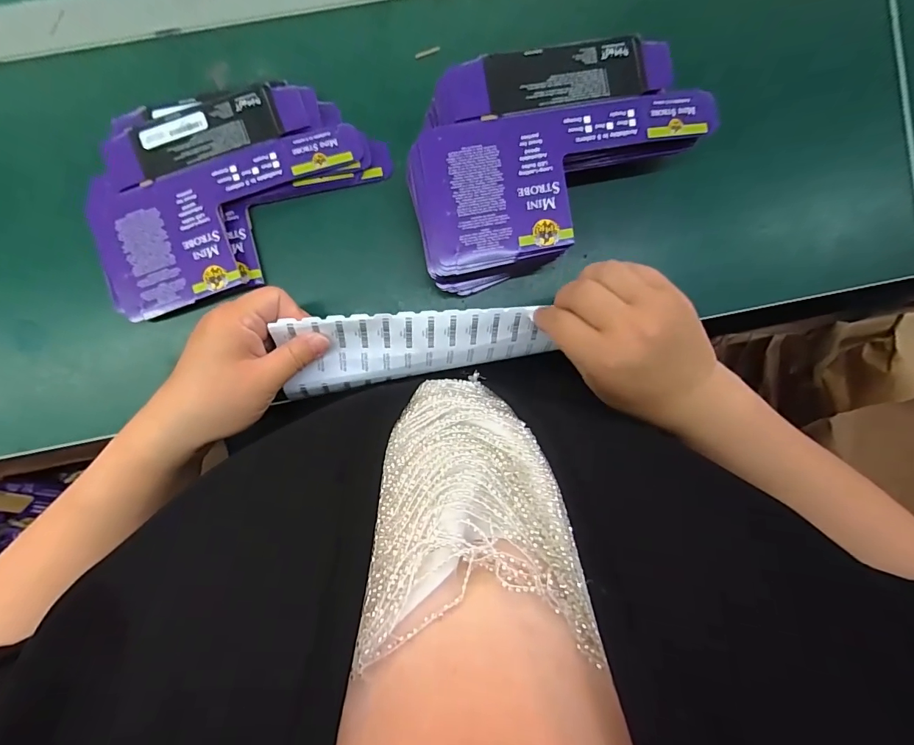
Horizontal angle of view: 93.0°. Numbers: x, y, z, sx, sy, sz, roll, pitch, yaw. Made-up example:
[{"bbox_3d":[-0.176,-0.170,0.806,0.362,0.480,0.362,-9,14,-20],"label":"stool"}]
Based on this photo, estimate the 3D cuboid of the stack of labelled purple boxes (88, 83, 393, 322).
[{"bbox_3d":[-0.177,-0.146,0.337,0.229,0.019,0.139,-29,93,-2],"label":"stack of labelled purple boxes"}]

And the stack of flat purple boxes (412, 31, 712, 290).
[{"bbox_3d":[0.072,-0.156,0.328,0.214,0.057,0.139,-14,92,-3],"label":"stack of flat purple boxes"}]

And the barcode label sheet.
[{"bbox_3d":[-0.028,-0.018,0.321,0.192,0.006,0.063,-6,128,-7],"label":"barcode label sheet"}]

